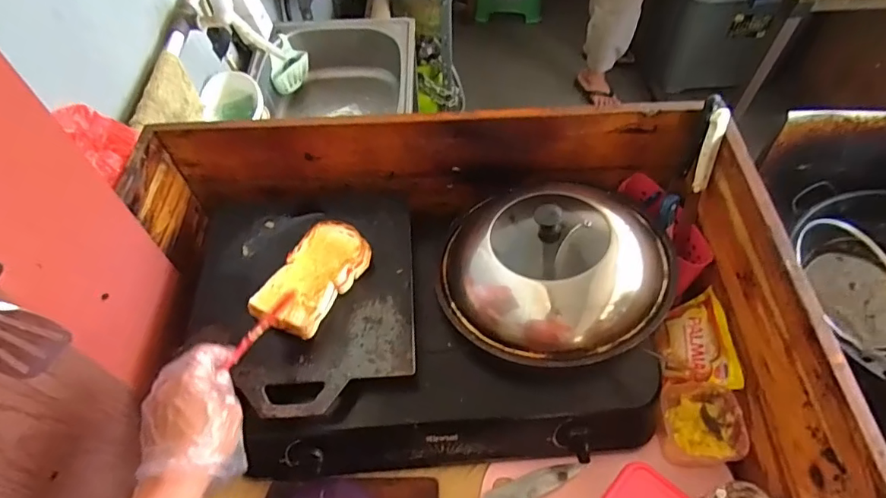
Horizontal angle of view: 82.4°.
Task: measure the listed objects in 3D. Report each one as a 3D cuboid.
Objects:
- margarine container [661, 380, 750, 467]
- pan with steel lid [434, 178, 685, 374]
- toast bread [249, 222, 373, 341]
[{"bbox_3d":[0.341,0.235,0.689,0.097,0.068,0.112,-3,57,1],"label":"margarine container"},{"bbox_3d":[0.156,0.014,0.686,0.309,0.116,0.281,-1,57,2],"label":"pan with steel lid"},{"bbox_3d":[-0.173,0.037,0.677,0.091,0.031,0.163,26,62,19],"label":"toast bread"}]

